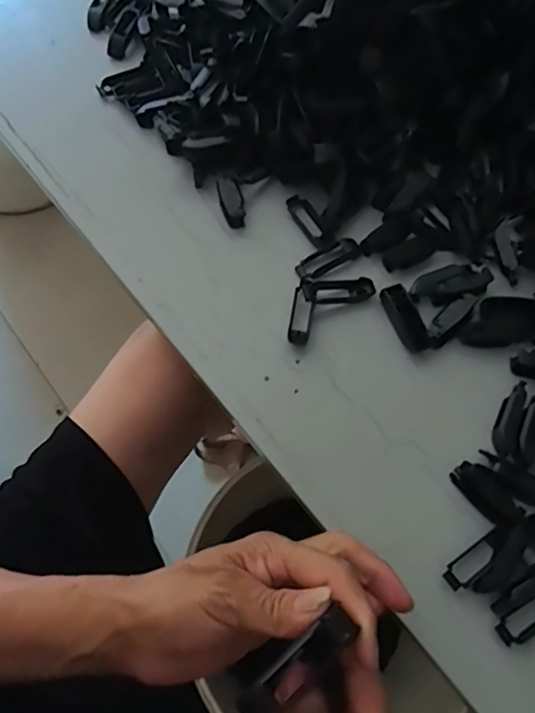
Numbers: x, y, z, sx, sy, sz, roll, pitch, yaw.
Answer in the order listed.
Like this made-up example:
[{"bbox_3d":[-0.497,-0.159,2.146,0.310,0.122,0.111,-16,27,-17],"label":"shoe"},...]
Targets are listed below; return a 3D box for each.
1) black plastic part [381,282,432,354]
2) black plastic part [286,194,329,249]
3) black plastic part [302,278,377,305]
[{"bbox_3d":[0.102,-0.028,0.397,0.018,0.012,0.052,-23,70,-11],"label":"black plastic part"},{"bbox_3d":[0.033,-0.109,0.432,0.016,0.006,0.052,-26,70,-13],"label":"black plastic part"},{"bbox_3d":[0.054,-0.050,0.406,0.054,0.005,0.017,-6,67,-5],"label":"black plastic part"}]

